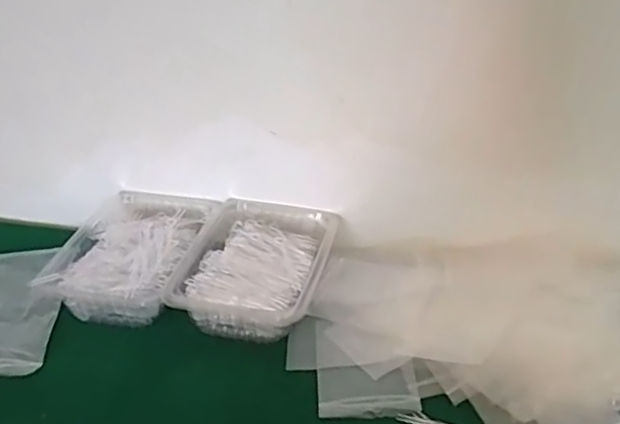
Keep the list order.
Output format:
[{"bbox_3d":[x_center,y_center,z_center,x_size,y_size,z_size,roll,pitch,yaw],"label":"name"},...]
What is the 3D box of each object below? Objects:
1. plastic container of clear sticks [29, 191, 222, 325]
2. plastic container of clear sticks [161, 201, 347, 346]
[{"bbox_3d":[-0.175,0.045,0.658,0.129,0.053,0.175,4,30,11],"label":"plastic container of clear sticks"},{"bbox_3d":[-0.049,0.055,0.640,0.131,0.052,0.178,6,31,13],"label":"plastic container of clear sticks"}]

